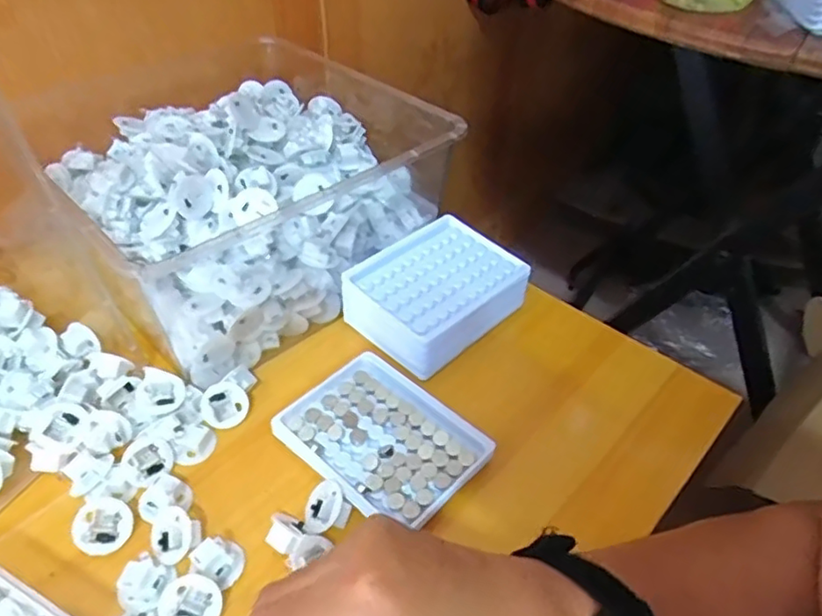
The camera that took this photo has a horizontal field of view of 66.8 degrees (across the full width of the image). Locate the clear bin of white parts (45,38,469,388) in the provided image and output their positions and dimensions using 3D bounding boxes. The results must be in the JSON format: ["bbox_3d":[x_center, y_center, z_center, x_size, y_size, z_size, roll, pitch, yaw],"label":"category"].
[{"bbox_3d":[-0.143,-0.123,0.567,0.302,0.112,0.290,-33,56,-31],"label":"clear bin of white parts"}]

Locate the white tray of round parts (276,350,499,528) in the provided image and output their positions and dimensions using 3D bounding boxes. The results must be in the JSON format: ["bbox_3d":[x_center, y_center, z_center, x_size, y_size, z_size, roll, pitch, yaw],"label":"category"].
[{"bbox_3d":[-0.020,0.088,0.434,0.130,0.012,0.097,35,53,27],"label":"white tray of round parts"}]

